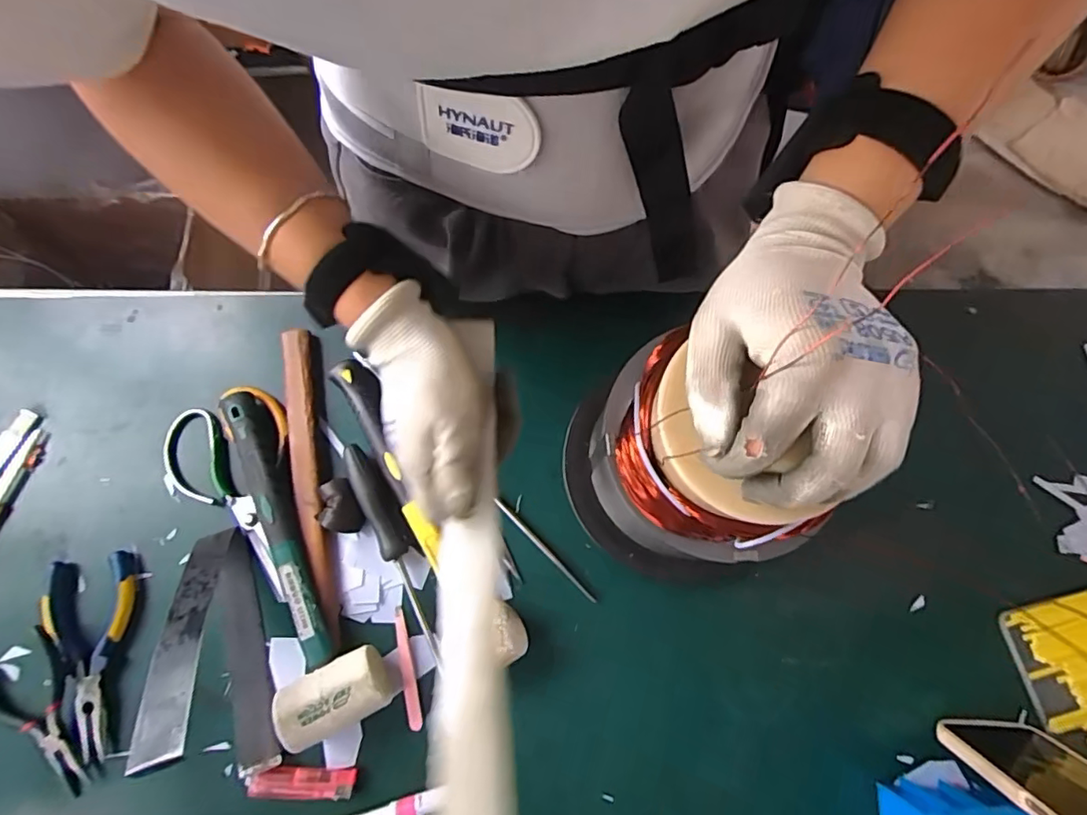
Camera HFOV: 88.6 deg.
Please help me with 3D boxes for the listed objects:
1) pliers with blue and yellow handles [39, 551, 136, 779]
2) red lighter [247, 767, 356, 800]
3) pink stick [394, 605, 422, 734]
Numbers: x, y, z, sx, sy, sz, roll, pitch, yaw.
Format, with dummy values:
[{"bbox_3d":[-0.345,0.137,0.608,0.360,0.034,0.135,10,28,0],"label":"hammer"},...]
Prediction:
[{"bbox_3d":[-0.362,0.201,0.441,0.066,0.015,0.158,-11,75,-4],"label":"pliers with blue and yellow handles"},{"bbox_3d":[-0.183,0.286,0.424,0.077,0.009,0.022,3,74,-1],"label":"red lighter"},{"bbox_3d":[-0.111,0.209,0.448,0.010,0.004,0.091,-13,75,-5],"label":"pink stick"}]

